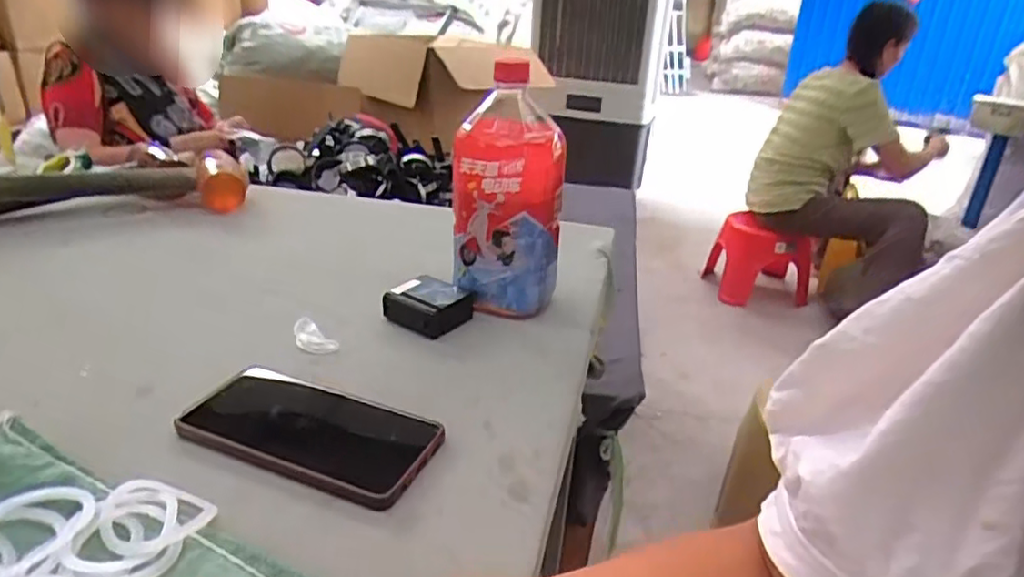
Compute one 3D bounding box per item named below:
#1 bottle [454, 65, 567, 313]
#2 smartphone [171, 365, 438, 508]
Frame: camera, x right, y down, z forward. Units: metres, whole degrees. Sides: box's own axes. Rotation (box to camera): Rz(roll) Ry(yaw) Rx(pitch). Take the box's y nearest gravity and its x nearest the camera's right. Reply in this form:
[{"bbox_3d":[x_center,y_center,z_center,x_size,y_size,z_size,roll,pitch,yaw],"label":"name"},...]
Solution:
[{"bbox_3d":[-0.004,-0.076,0.581,0.095,0.211,0.086,6,25,3],"label":"bottle"},{"bbox_3d":[-0.134,0.092,0.431,0.167,0.010,0.088,13,27,18],"label":"smartphone"}]

